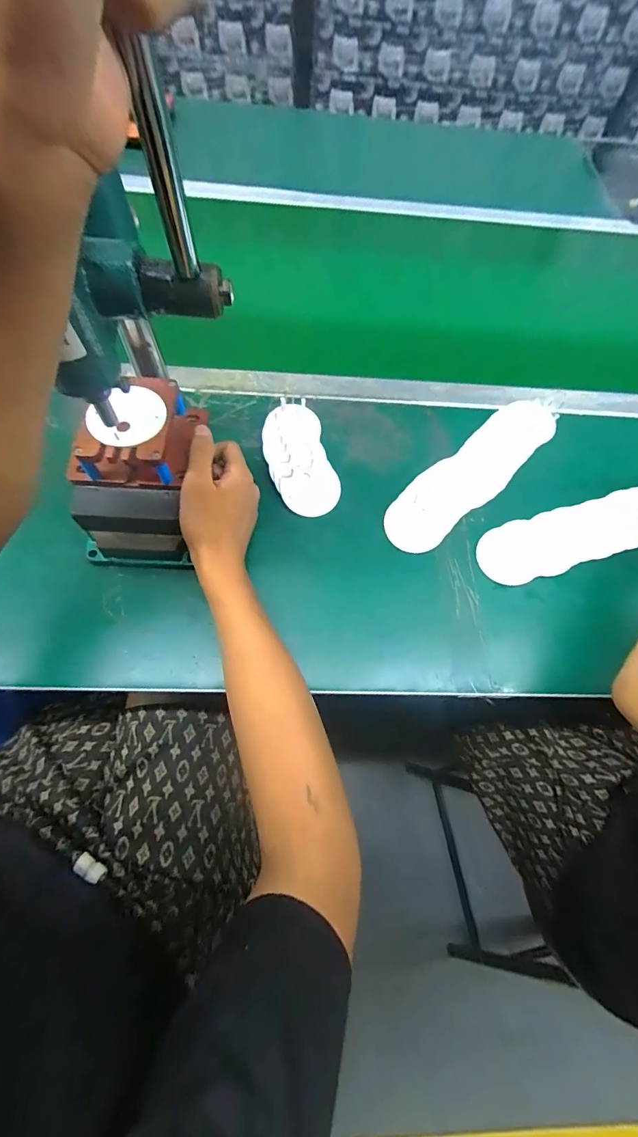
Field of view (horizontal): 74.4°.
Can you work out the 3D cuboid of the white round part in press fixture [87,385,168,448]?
[{"bbox_3d":[-0.160,-0.127,0.349,0.062,0.008,0.054,-28,76,-14],"label":"white round part in press fixture"}]

